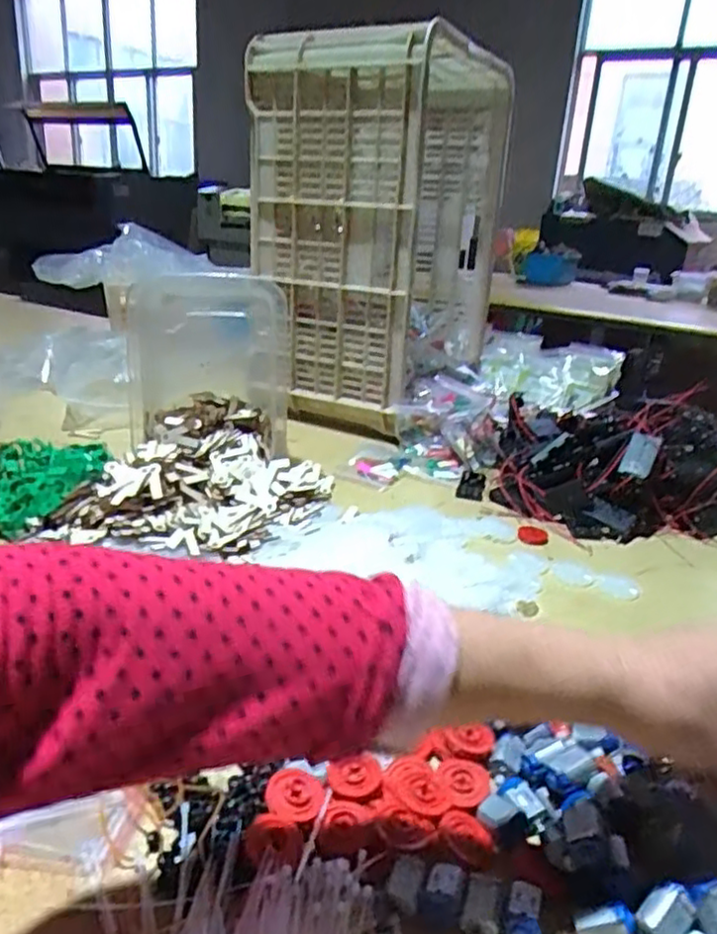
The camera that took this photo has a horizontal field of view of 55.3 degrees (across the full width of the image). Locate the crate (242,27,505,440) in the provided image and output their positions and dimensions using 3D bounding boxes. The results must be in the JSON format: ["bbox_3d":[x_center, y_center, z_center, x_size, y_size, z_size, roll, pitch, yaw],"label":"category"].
[{"bbox_3d":[0.040,-0.376,1.107,0.272,0.488,0.395,14,24,25],"label":"crate"}]

